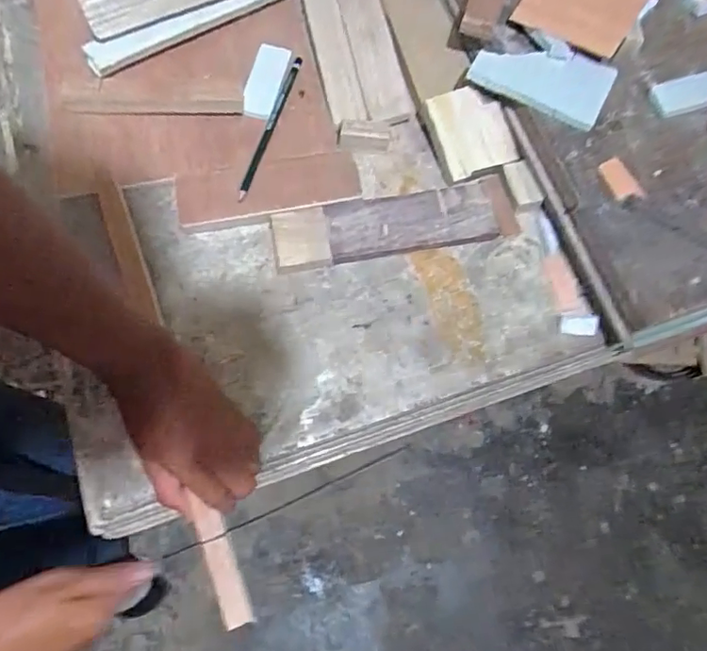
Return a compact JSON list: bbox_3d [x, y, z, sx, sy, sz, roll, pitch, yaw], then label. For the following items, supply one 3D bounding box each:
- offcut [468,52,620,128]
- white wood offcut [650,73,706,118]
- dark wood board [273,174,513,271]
[{"bbox_3d":[0.165,-0.218,0.488,0.115,0.017,0.062,28,71,5],"label":"offcut"},{"bbox_3d":[0.297,-0.206,0.493,0.068,0.007,0.033,-14,72,-10],"label":"white wood offcut"},{"bbox_3d":[0.036,-0.088,0.489,0.211,0.017,0.052,-10,72,-8],"label":"dark wood board"}]

